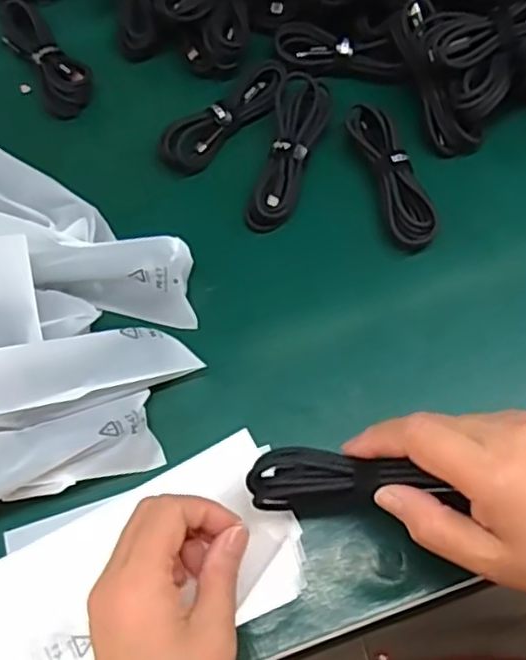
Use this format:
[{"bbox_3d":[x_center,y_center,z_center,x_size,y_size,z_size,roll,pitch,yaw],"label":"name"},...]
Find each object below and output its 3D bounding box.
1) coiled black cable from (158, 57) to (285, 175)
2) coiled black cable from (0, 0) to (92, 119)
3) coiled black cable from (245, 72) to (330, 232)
[{"bbox_3d":[-0.027,-0.153,0.474,0.031,0.021,0.110,41,76,18],"label":"coiled black cable"},{"bbox_3d":[-0.166,-0.208,0.507,0.038,0.026,0.102,-32,69,-9],"label":"coiled black cable"},{"bbox_3d":[0.017,-0.123,0.457,0.036,0.020,0.115,12,69,9],"label":"coiled black cable"}]

